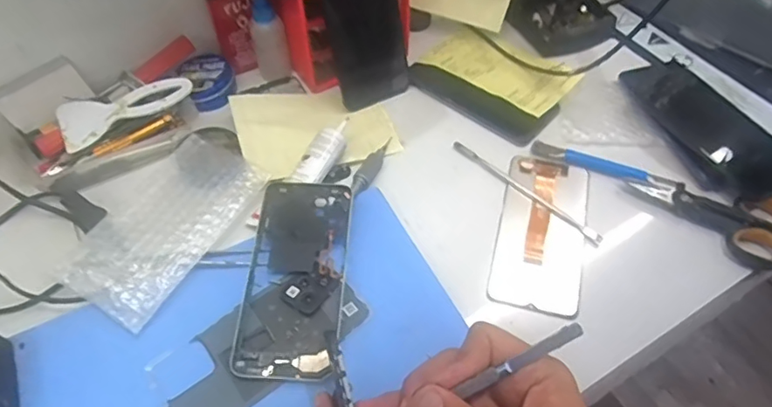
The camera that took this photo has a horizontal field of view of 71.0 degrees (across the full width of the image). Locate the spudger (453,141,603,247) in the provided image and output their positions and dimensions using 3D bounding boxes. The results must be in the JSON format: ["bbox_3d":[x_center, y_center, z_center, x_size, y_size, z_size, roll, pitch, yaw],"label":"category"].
[{"bbox_3d":[0.126,-0.014,0.497,0.011,0.010,0.162,-39,63,-25],"label":"spudger"}]

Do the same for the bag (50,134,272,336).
[{"bbox_3d":[-0.184,0.013,0.460,0.095,0.023,0.173,26,58,17],"label":"bag"}]

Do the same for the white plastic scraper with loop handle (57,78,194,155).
[{"bbox_3d":[-0.253,-0.096,0.527,0.125,0.008,0.053,-26,67,-13],"label":"white plastic scraper with loop handle"}]

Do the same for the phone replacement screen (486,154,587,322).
[{"bbox_3d":[0.136,0.020,0.470,0.071,0.006,0.159,14,55,9],"label":"phone replacement screen"}]

